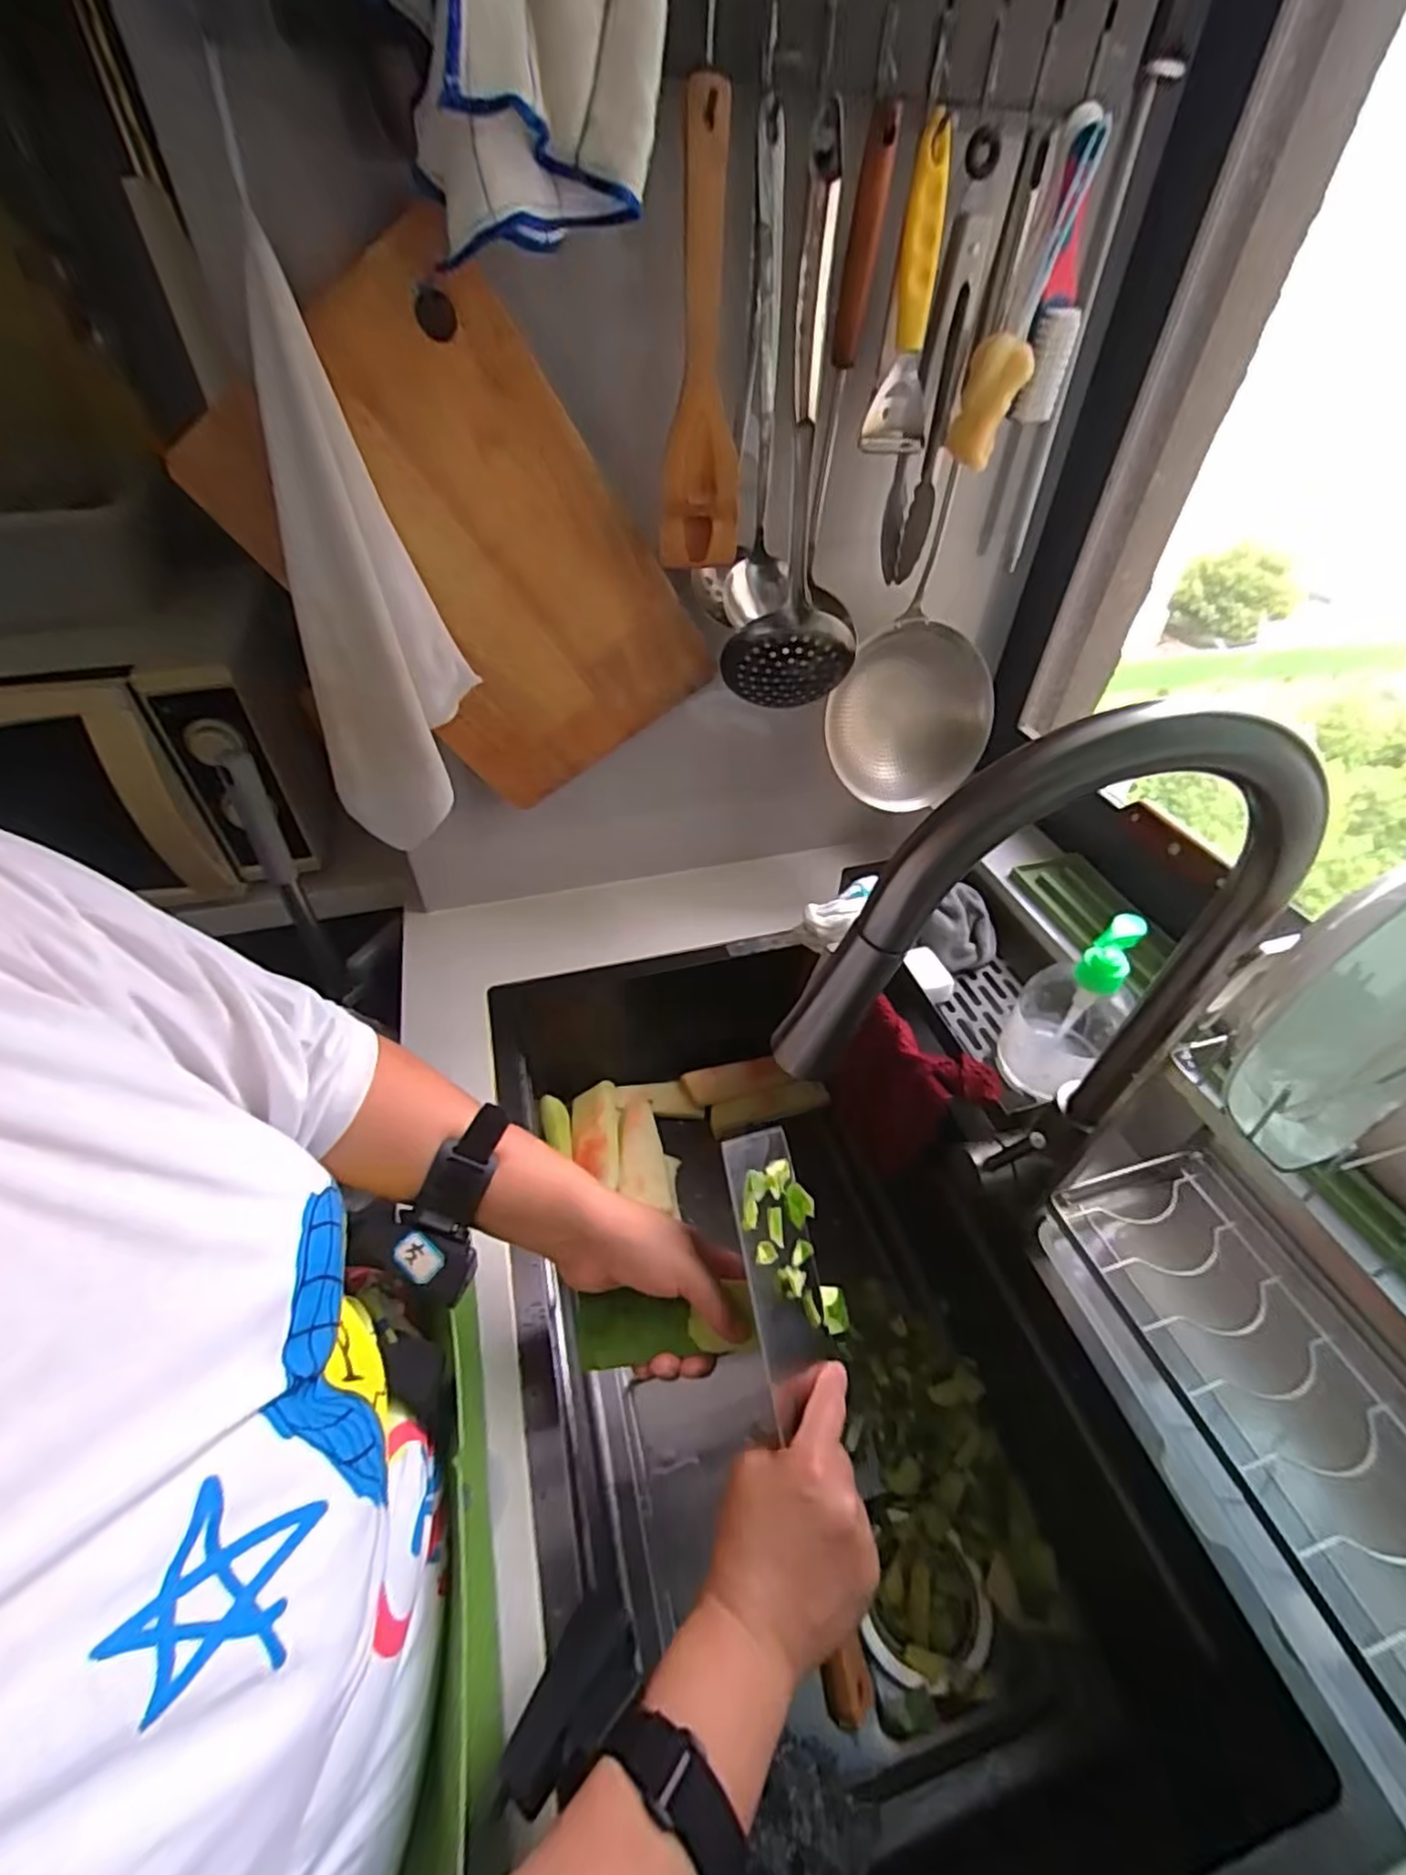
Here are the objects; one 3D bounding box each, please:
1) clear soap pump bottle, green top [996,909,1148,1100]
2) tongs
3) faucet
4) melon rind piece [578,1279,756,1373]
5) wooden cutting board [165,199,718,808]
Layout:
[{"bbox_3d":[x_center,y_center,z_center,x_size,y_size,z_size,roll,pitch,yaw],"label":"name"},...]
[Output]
[{"bbox_3d":[0.279,0.055,0.523,0.069,0.170,0.057,33,52,28],"label":"clear soap pump bottle, green top"},{"bbox_3d":[0.172,-0.392,0.525,0.042,0.212,0.031,-11,46,-13],"label":"tongs"},{"bbox_3d":[0.169,0.066,0.383,0.251,0.390,0.053,-8,45,-10],"label":"faucet"},{"bbox_3d":[-0.024,0.249,0.441,0.111,0.015,0.038,-4,45,-4],"label":"melon rind piece"},{"bbox_3d":[-0.170,-0.279,0.543,0.236,0.345,0.024,-32,42,14],"label":"wooden cutting board"}]

